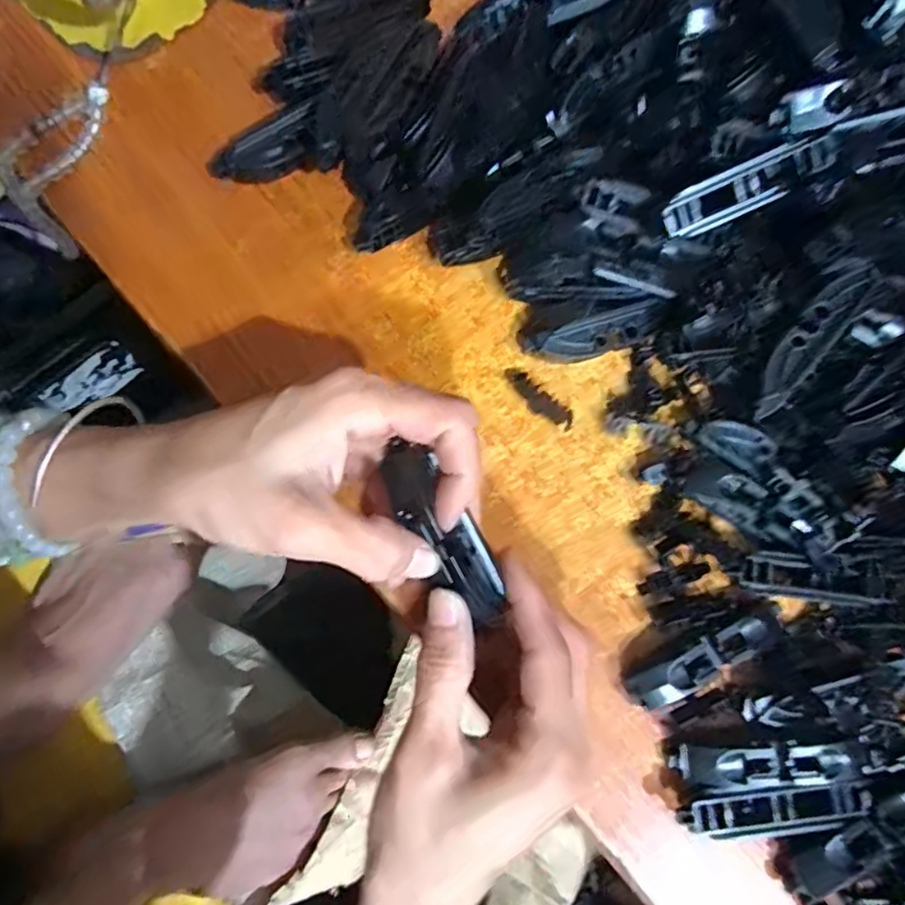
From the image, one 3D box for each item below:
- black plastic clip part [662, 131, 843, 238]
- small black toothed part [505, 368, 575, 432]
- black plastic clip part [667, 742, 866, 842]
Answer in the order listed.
[{"bbox_3d":[0.130,-0.117,0.268,0.077,0.013,0.019,-23,81,-5],"label":"black plastic clip part"},{"bbox_3d":[0.041,-0.026,0.292,0.040,0.005,0.011,43,78,4],"label":"small black toothed part"},{"bbox_3d":[0.132,0.138,0.252,0.077,0.015,0.034,-3,79,-6],"label":"black plastic clip part"}]

